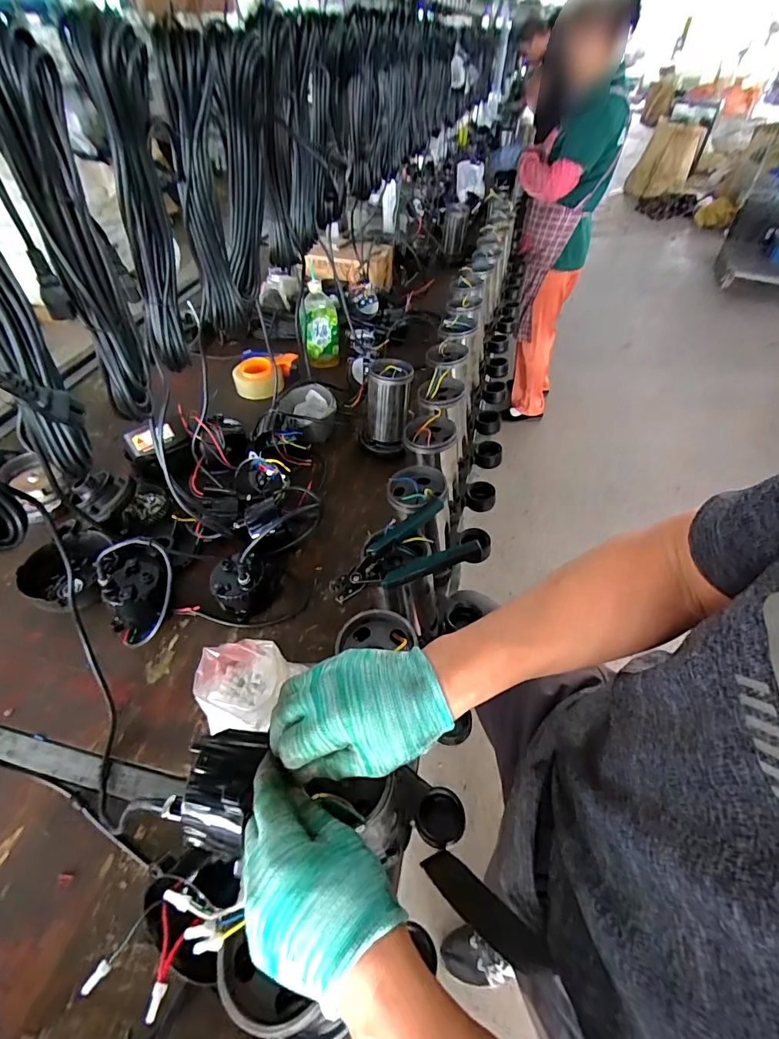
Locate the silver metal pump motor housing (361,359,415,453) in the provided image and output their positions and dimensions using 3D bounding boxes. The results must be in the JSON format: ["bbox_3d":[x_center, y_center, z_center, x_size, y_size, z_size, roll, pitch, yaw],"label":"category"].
[{"bbox_3d":[-0.006,-0.226,0.941,0.109,0.174,0.087,0,47,0],"label":"silver metal pump motor housing"}]

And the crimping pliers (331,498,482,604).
[{"bbox_3d":[0.007,0.040,0.564,0.175,0.051,0.123,-19,50,-17],"label":"crimping pliers"}]

